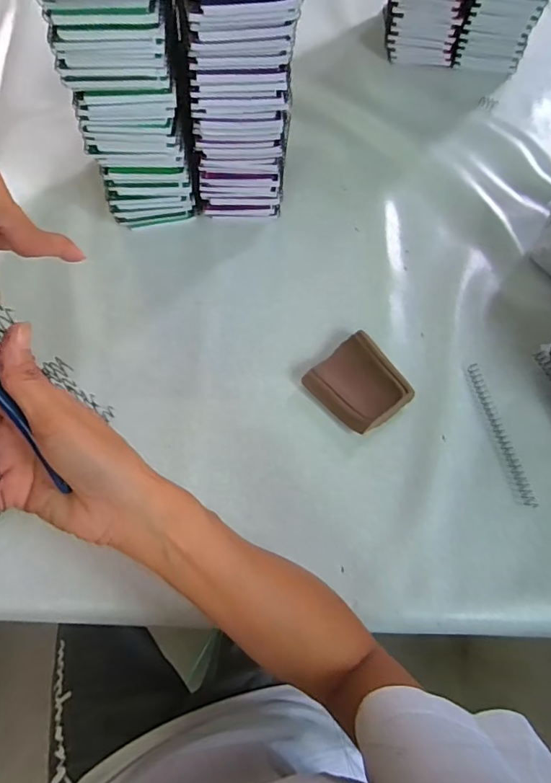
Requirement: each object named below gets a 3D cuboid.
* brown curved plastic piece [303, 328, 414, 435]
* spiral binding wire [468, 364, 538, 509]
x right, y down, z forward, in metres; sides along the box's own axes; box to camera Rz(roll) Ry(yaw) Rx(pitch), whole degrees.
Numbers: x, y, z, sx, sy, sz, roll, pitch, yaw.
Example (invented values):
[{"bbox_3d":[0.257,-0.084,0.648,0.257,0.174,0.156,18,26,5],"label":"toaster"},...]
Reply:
[{"bbox_3d":[0.088,-0.006,0.506,0.083,0.023,0.088,-38,73,-17],"label":"brown curved plastic piece"},{"bbox_3d":[0.232,0.042,0.500,0.011,0.004,0.154,-11,68,-7],"label":"spiral binding wire"}]

